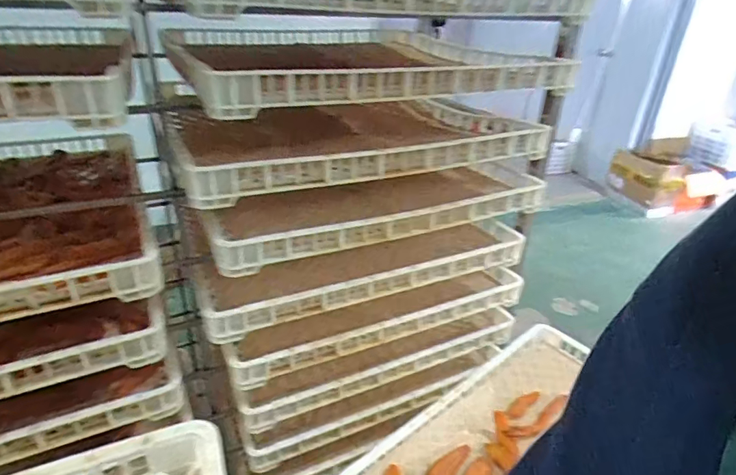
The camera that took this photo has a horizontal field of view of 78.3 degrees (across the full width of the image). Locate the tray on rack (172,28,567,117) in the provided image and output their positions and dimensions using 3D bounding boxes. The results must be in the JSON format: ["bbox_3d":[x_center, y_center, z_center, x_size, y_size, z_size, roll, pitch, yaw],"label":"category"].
[{"bbox_3d":[-0.050,-0.387,0.980,0.669,0.073,0.725,-10,32,-22],"label":"tray on rack"}]

